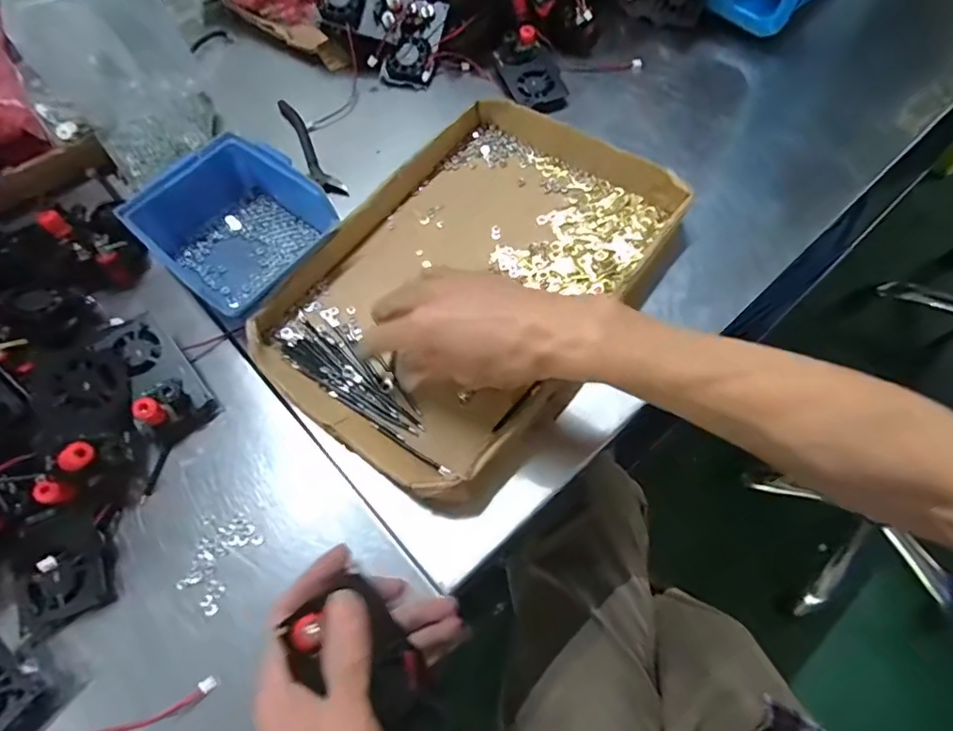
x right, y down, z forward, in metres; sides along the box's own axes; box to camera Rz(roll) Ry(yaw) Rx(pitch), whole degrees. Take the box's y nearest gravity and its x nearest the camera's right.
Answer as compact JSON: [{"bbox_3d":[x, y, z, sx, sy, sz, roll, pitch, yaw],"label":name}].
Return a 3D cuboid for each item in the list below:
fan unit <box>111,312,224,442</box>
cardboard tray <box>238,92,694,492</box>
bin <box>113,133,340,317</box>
[{"bbox_3d":[-0.244,0.008,0.423,0.051,0.039,0.099,-35,67,-13],"label":"fan unit"},{"bbox_3d":[-0.002,-0.078,0.457,0.229,0.033,0.335,36,72,19],"label":"cardboard tray"},{"bbox_3d":[-0.204,-0.121,0.468,0.142,0.058,0.128,34,71,18],"label":"bin"}]

